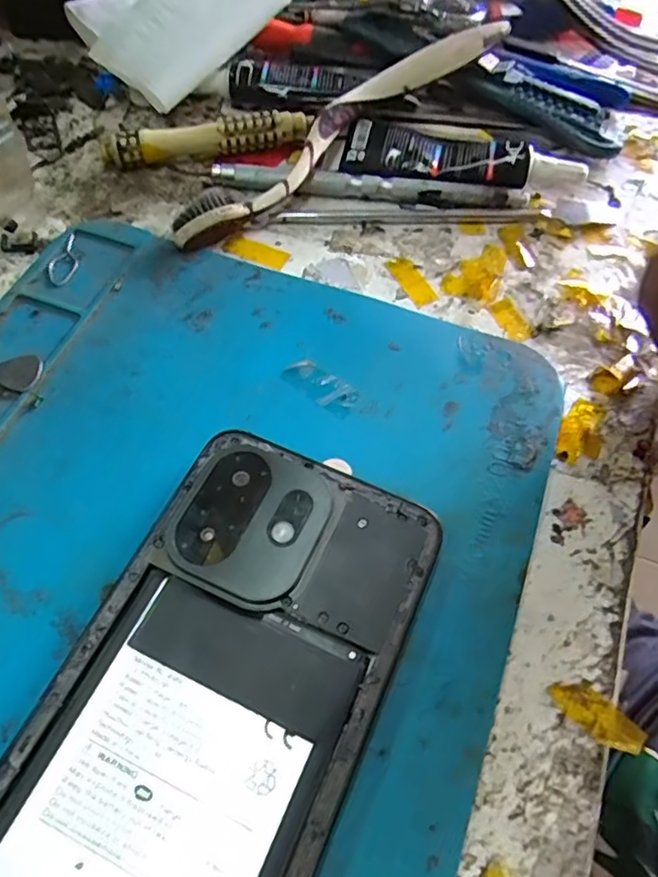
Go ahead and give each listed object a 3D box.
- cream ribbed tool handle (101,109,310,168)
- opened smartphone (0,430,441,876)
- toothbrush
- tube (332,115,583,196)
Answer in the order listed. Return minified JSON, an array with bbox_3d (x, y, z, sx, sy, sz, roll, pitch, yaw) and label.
[{"bbox_3d":[-0.052,-0.129,0.255,0.086,0.015,0.008,-11,61,-8],"label":"cream ribbed tool handle"},{"bbox_3d":[-0.033,0.073,0.141,0.073,0.010,0.157,23,62,10],"label":"opened smartphone"},{"bbox_3d":[0.008,-0.130,0.248,0.176,0.031,0.017,-38,68,-21],"label":"toothbrush"},{"bbox_3d":[0.057,-0.119,0.251,0.099,0.016,0.028,11,60,4],"label":"tube"}]

